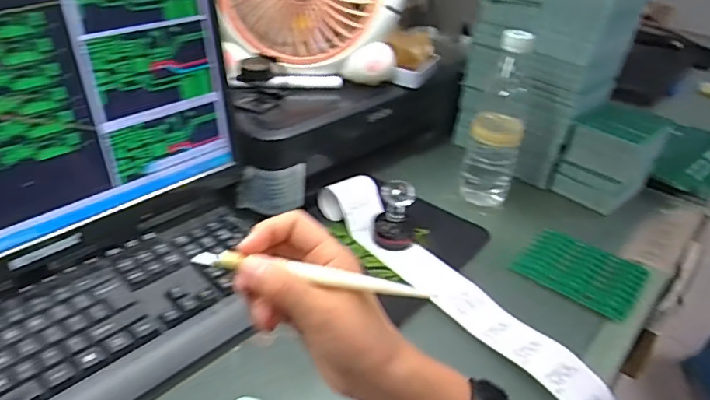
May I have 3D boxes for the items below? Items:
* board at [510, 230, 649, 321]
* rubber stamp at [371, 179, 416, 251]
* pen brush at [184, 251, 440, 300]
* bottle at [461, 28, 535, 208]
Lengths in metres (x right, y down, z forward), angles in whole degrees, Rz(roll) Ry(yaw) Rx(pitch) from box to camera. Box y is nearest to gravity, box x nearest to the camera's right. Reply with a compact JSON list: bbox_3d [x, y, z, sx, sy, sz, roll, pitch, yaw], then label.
[{"bbox_3d":[0.254,0.081,0.605,0.125,0.015,0.091,31,41,34],"label":"board"},{"bbox_3d":[0.047,0.015,0.618,0.051,0.072,0.044,9,33,5],"label":"rubber stamp"},{"bbox_3d":[-0.027,0.045,0.325,0.149,0.009,0.012,7,33,5],"label":"pen brush"},{"bbox_3d":[0.186,-0.099,0.683,0.065,0.218,0.061,15,34,14],"label":"bottle"}]

